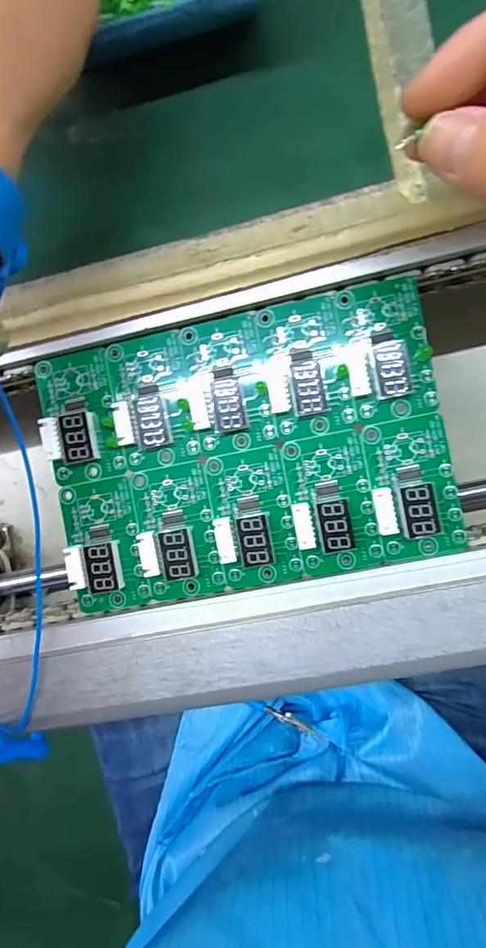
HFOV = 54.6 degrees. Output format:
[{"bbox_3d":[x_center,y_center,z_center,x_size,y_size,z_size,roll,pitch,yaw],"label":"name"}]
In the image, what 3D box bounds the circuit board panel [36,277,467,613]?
[{"bbox_3d":[-0.002,-0.010,0.218,0.177,0.011,0.123,-12,89,7],"label":"circuit board panel"}]

